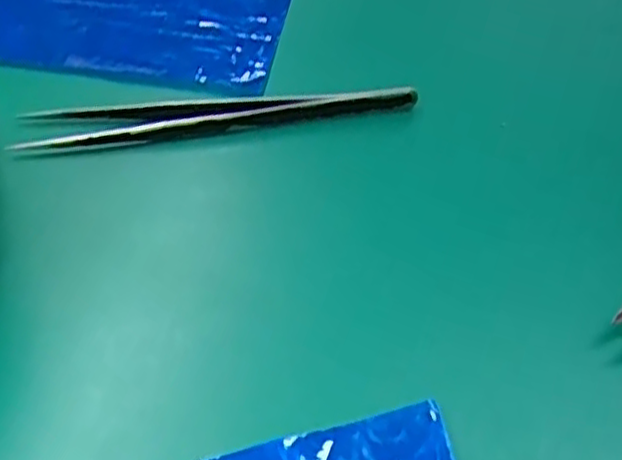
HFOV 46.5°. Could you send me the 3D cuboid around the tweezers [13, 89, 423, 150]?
[{"bbox_3d":[-0.031,-0.037,0.236,0.127,0.011,0.015,-1,55,2],"label":"tweezers"}]

